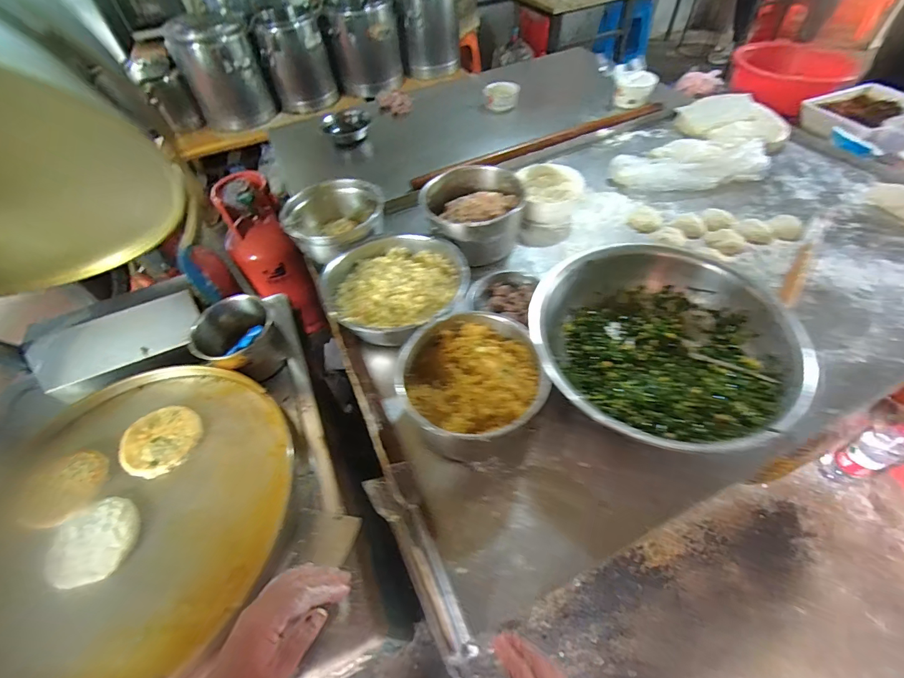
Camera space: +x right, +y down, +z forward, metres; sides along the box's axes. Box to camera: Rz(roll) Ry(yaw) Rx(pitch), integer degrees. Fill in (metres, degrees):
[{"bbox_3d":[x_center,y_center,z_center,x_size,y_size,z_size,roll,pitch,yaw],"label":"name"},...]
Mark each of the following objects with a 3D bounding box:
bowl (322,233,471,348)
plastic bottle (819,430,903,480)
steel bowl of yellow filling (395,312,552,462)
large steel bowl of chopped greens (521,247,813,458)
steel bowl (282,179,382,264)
[{"bbox_3d":[-0.101,-0.095,0.784,0.260,0.088,0.259,-2,53,3],"label":"bowl"},{"bbox_3d":[1.192,0.328,1.154,0.099,0.296,0.095,-19,54,-10],"label":"plastic bottle"},{"bbox_3d":[0.033,0.075,0.629,0.209,0.114,0.198,-2,53,3],"label":"steel bowl of yellow filling"},{"bbox_3d":[0.318,0.012,0.647,0.369,0.111,0.351,-2,53,3],"label":"large steel bowl of chopped greens"},{"bbox_3d":[-0.251,-0.264,0.879,0.209,0.097,0.188,-23,55,-13],"label":"steel bowl"}]

